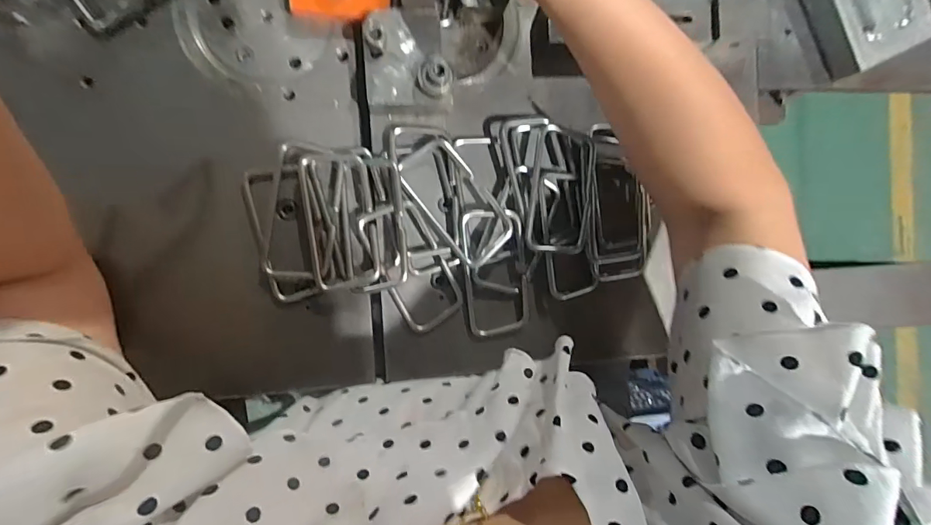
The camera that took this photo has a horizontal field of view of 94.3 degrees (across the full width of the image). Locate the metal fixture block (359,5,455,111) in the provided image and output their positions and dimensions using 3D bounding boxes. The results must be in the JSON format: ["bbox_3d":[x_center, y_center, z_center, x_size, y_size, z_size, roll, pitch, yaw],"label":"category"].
[{"bbox_3d":[-0.044,-0.152,0.332,0.063,0.044,0.071,-4,90,-8],"label":"metal fixture block"}]

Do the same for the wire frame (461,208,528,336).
[{"bbox_3d":[0.026,0.008,0.355,0.051,0.016,0.102,-7,90,-8],"label":"wire frame"}]

